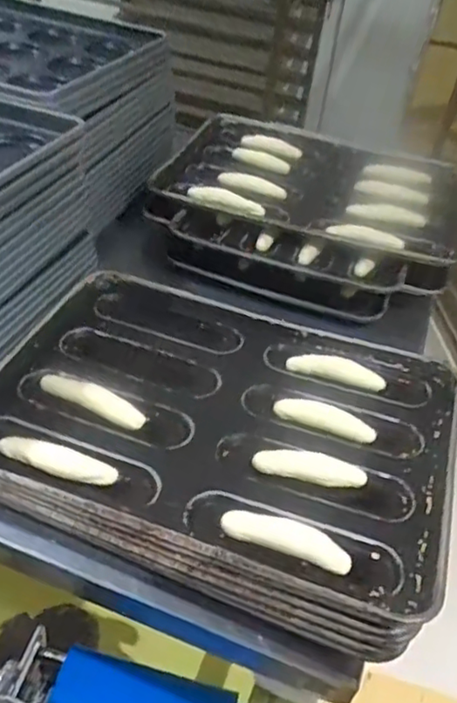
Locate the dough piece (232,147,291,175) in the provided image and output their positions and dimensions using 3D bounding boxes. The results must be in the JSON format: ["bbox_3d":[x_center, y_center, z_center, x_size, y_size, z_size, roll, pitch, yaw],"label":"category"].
[{"bbox_3d":[0.068,-0.388,1.257,0.120,0.023,0.026,18,40,-1],"label":"dough piece"}]

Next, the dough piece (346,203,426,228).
[{"bbox_3d":[0.279,-0.240,1.097,0.137,0.031,0.022,10,41,1],"label":"dough piece"}]

